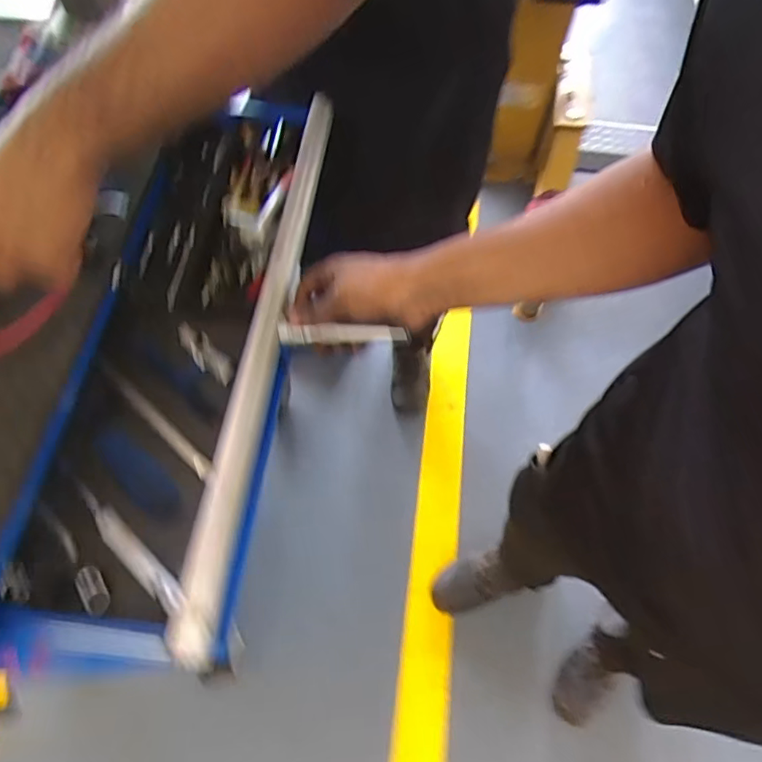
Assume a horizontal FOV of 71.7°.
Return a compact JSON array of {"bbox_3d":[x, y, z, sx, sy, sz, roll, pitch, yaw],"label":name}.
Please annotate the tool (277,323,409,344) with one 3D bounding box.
[{"bbox_3d":[-0.037,-0.044,0.493,0.122,0.018,0.014,1,61,8],"label":"tool"}]

